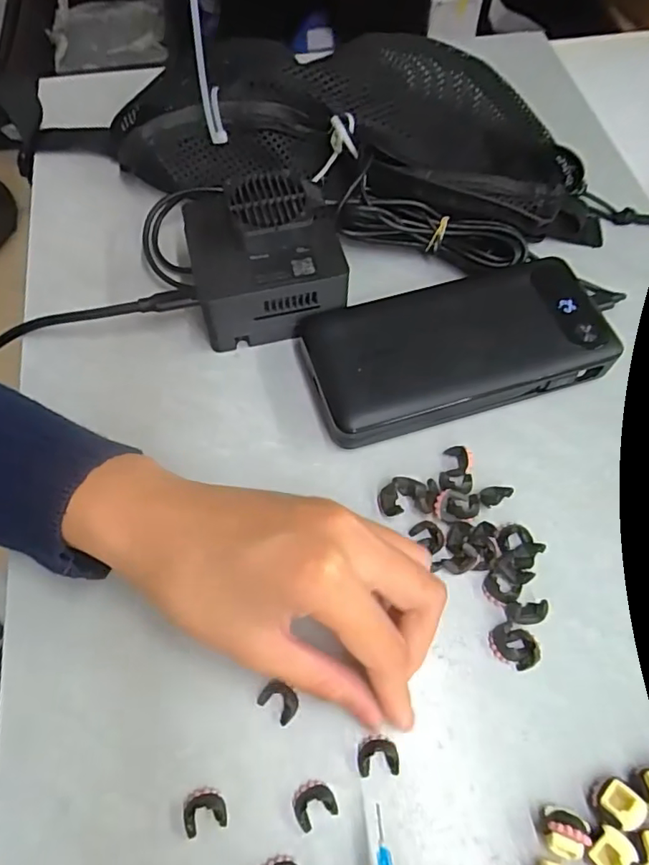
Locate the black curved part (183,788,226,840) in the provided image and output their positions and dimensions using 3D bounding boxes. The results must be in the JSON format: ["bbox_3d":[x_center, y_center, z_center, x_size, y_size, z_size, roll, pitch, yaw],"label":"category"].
[{"bbox_3d":[-0.046,0.145,0.215,0.016,0.005,0.014,-16,65,-7],"label":"black curved part"}]

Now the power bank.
[{"bbox_3d":[0.069,-0.045,0.298,0.154,0.026,0.075,-15,65,-6],"label":"power bank"}]

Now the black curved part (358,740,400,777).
[{"bbox_3d":[0.022,0.130,0.223,0.016,0.004,0.013,-4,64,-1],"label":"black curved part"}]

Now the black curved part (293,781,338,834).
[{"bbox_3d":[-0.004,0.143,0.215,0.016,0.007,0.014,-27,67,-12],"label":"black curved part"}]

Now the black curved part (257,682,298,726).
[{"bbox_3d":[-0.019,0.111,0.232,0.016,0.006,0.013,35,69,16],"label":"black curved part"}]

